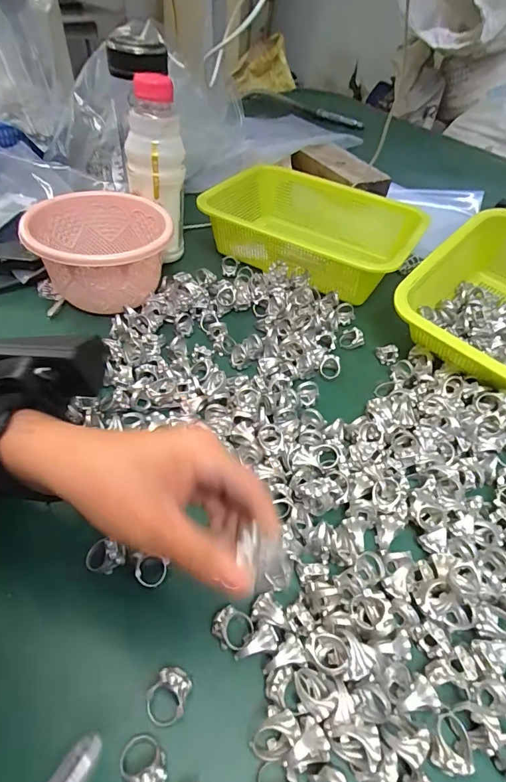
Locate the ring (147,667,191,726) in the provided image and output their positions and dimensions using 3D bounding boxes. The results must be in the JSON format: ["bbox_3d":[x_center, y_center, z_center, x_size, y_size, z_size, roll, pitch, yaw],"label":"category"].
[{"bbox_3d":[-0.046,0.170,0.235,0.020,0.022,0.026,30,52,20],"label":"ring"}]

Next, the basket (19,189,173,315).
[{"bbox_3d":[-0.159,-0.148,0.459,0.136,0.079,0.140,-7,49,-12],"label":"basket"}]

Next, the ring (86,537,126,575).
[{"bbox_3d":[-0.099,0.113,0.288,0.020,0.017,0.024,28,86,52],"label":"ring"}]

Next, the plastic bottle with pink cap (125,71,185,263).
[{"bbox_3d":[-0.109,-0.245,0.489,0.058,0.185,0.053,3,48,-3],"label":"plastic bottle with pink cap"}]

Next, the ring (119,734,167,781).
[{"bbox_3d":[-0.055,0.189,0.215,0.020,0.020,0.026,-23,54,-24],"label":"ring"}]

